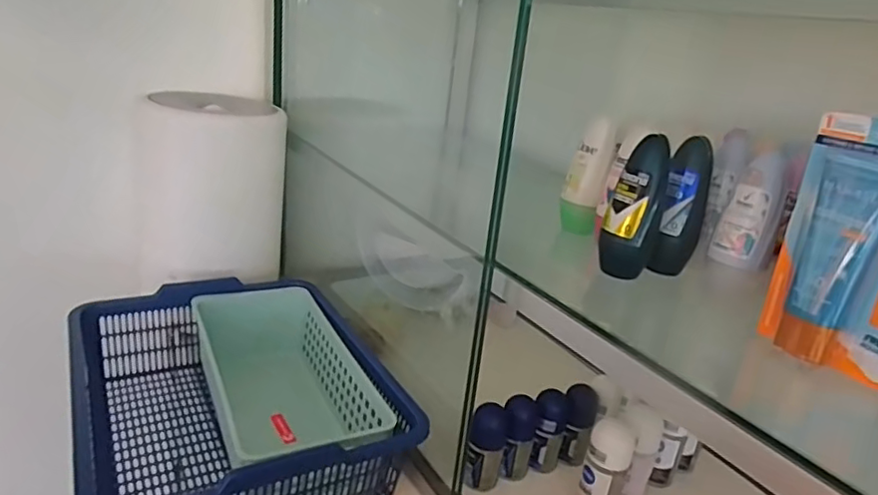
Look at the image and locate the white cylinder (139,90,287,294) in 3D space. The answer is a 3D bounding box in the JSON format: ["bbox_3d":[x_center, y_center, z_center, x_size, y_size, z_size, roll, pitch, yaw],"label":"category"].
[{"bbox_3d":[-0.315,-0.098,0.825,0.176,0.230,0.169,-3,24,-24],"label":"white cylinder"}]

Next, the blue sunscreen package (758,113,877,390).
[{"bbox_3d":[0.242,0.001,0.341,0.074,0.143,0.028,21,25,32],"label":"blue sunscreen package"}]

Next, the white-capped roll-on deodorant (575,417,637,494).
[{"bbox_3d":[0.155,0.209,0.549,0.038,0.086,0.041,16,23,24],"label":"white-capped roll-on deodorant"}]

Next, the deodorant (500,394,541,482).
[{"bbox_3d":[0.079,0.192,0.589,0.032,0.079,0.039,12,22,13],"label":"deodorant"}]

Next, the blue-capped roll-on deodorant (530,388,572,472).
[{"bbox_3d":[0.113,0.188,0.604,0.032,0.075,0.042,14,23,18],"label":"blue-capped roll-on deodorant"}]

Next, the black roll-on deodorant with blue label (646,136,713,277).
[{"bbox_3d":[0.193,-0.030,0.465,0.033,0.104,0.035,16,23,22],"label":"black roll-on deodorant with blue label"}]

